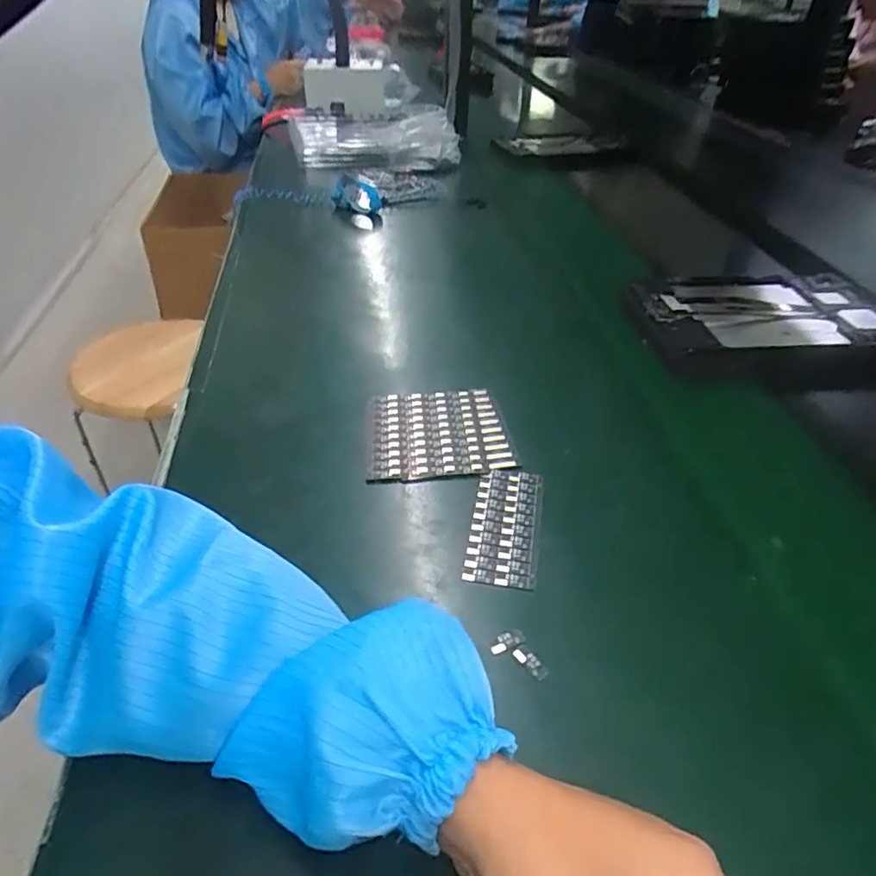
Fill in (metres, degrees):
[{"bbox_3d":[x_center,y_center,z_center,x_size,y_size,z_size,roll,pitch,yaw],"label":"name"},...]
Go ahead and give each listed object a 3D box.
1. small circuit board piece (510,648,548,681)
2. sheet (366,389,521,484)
[{"bbox_3d":[0.049,0.120,0.318,0.021,0.006,0.008,30,47,29],"label":"small circuit board piece"},{"bbox_3d":[-0.002,-0.006,0.464,0.105,0.006,0.099,-4,40,-3],"label":"sheet"}]

